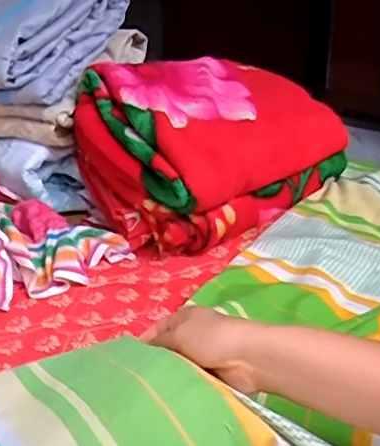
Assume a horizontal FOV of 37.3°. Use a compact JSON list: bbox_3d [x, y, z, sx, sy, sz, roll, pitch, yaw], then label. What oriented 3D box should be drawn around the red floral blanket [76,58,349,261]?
[{"bbox_3d":[0.037,-0.148,0.947,0.389,0.206,0.279,-24,35,-32],"label":"red floral blanket"}]

